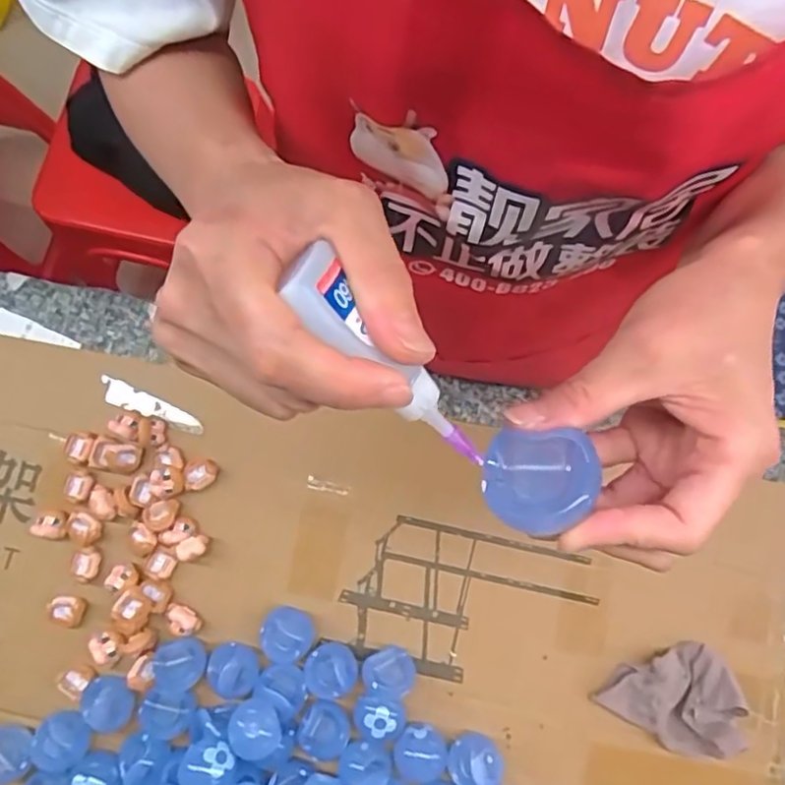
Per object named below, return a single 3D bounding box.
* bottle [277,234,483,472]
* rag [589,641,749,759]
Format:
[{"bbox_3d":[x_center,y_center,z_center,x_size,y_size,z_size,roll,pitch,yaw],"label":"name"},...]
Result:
[{"bbox_3d":[0.001,-0.010,0.214,0.023,0.023,0.092,-52,124,-8],"label":"bottle"},{"bbox_3d":[0.220,0.249,0.523,0.102,0.047,0.078,-12,79,-1],"label":"rag"}]

